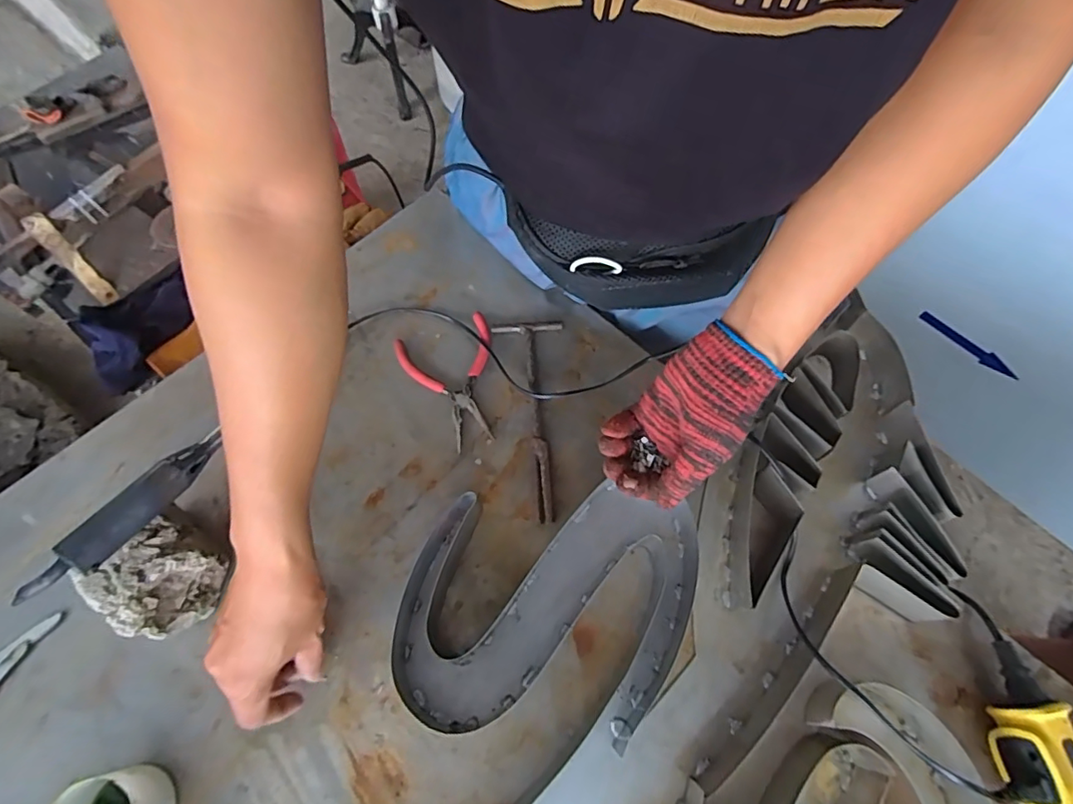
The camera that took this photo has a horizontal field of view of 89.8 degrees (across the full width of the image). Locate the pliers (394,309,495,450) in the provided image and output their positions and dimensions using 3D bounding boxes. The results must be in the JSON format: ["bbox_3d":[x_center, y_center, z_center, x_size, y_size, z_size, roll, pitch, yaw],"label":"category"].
[{"bbox_3d":[-0.083,-0.023,0.574,0.102,0.010,0.146,-20,68,-10],"label":"pliers"}]

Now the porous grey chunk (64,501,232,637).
[{"bbox_3d":[-0.312,0.150,0.457,0.074,0.073,0.084,42,71,16],"label":"porous grey chunk"}]

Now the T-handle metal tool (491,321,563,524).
[{"bbox_3d":[0.004,0.013,0.558,0.070,0.011,0.222,-6,66,-5],"label":"T-handle metal tool"}]

